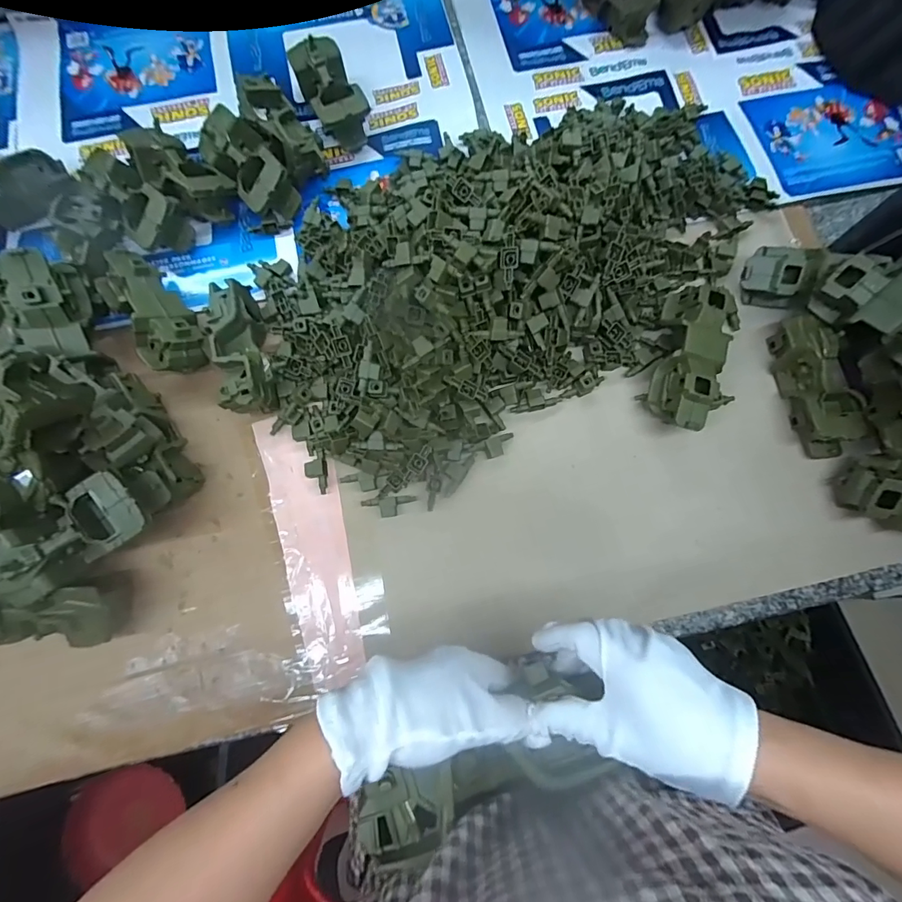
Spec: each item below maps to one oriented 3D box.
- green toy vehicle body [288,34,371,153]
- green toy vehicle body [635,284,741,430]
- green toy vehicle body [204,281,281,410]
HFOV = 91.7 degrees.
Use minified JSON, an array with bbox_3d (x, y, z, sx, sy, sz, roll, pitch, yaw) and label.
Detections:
[{"bbox_3d":[-0.176,-0.529,0.655,0.074,0.071,0.142,-25,75,-3],"label":"green toy vehicle body"},{"bbox_3d":[0.312,-0.118,0.570,0.091,0.077,0.184,16,81,2],"label":"green toy vehicle body"},{"bbox_3d":[-0.277,-0.137,0.574,0.066,0.067,0.183,-15,81,-4],"label":"green toy vehicle body"}]

